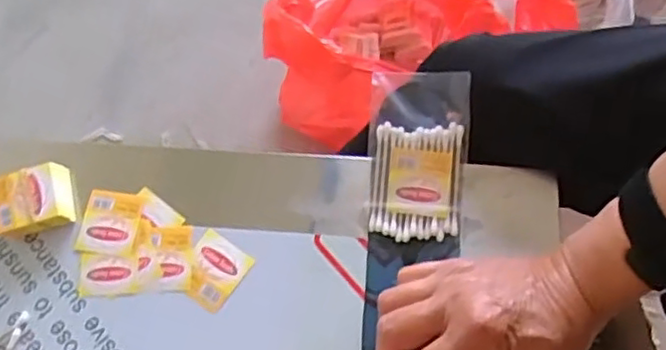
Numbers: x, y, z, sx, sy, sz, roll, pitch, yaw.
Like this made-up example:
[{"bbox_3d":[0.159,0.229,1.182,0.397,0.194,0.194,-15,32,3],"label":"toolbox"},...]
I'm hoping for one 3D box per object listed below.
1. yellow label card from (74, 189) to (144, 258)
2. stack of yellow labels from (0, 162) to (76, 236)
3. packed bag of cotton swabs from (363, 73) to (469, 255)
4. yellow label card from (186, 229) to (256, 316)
[{"bbox_3d":[-0.152,0.032,0.443,0.040,0.004,0.044,7,69,5],"label":"yellow label card"},{"bbox_3d":[-0.203,0.019,0.441,0.050,0.022,0.043,-16,68,-4],"label":"stack of yellow labels"},{"bbox_3d":[0.056,-0.011,0.438,0.064,0.015,0.119,3,80,8],"label":"packed bag of cotton swabs"},{"bbox_3d":[-0.080,0.063,0.429,0.039,0.004,0.044,33,73,14],"label":"yellow label card"}]

